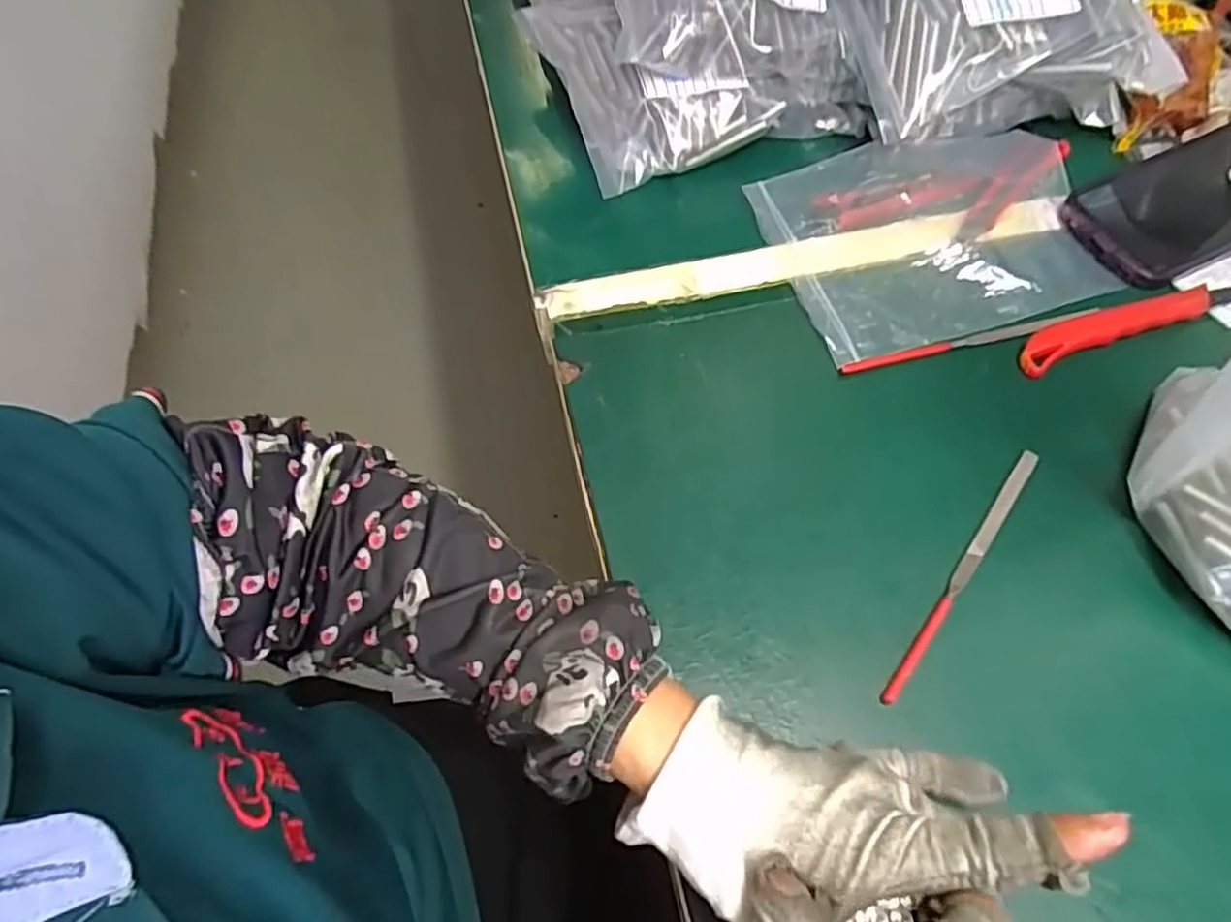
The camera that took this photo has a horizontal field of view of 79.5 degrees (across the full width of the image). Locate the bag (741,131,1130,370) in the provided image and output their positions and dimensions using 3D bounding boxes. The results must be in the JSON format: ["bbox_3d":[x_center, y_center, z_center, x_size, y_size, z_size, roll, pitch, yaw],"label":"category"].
[{"bbox_3d":[0.200,-0.141,0.452,0.203,0.018,0.144,-15,59,-9],"label":"bag"}]

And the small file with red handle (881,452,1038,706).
[{"bbox_3d":[0.164,0.049,0.345,0.008,0.004,0.156,34,64,20],"label":"small file with red handle"}]

